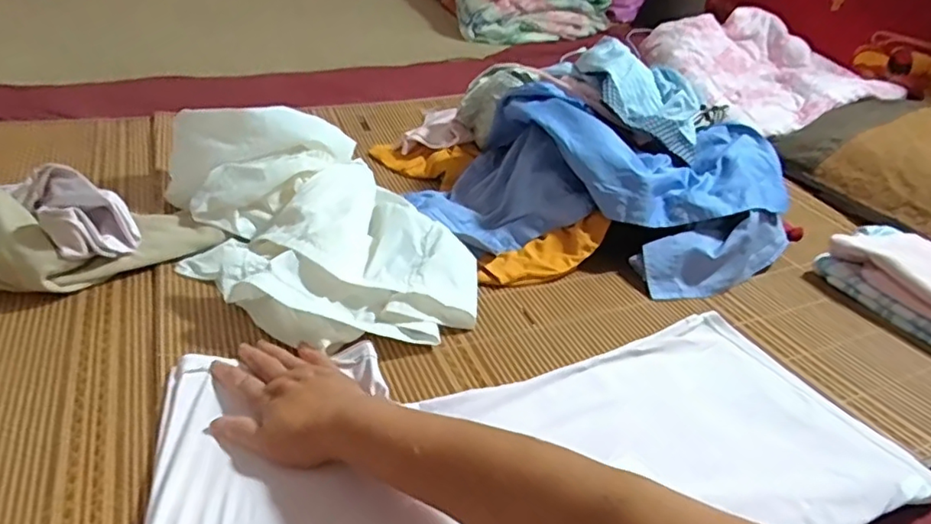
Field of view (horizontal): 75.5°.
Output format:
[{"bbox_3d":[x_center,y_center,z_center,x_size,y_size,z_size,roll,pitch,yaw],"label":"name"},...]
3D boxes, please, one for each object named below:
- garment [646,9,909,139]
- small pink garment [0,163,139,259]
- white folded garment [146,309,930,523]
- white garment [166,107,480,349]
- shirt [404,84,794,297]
[{"bbox_3d":[0.632,-0.412,1.277,0.295,0.126,0.429,-5,36,-14],"label":"garment"},{"bbox_3d":[-0.426,-0.059,0.666,0.129,0.064,0.089,30,42,31],"label":"small pink garment"},{"bbox_3d":[0.065,0.159,0.517,0.606,0.031,0.342,-14,40,-23],"label":"white folded garment"},{"bbox_3d":[-0.178,-0.058,0.714,0.320,0.107,0.377,-8,37,-18],"label":"white garment"},{"bbox_3d":[0.188,-0.115,0.815,0.491,0.144,0.280,7,35,3],"label":"shirt"}]

